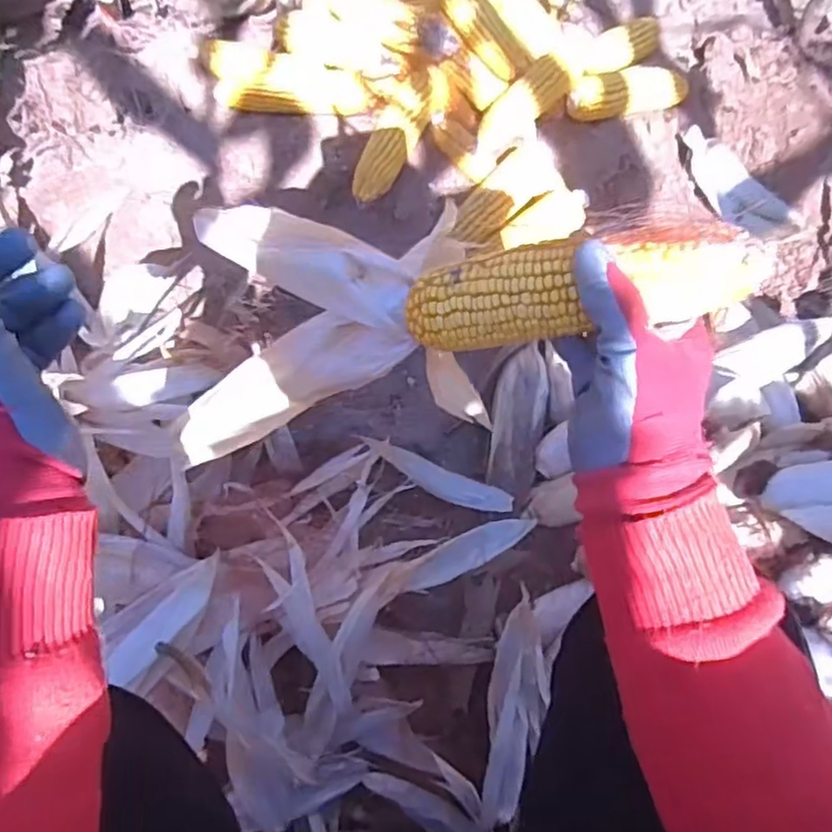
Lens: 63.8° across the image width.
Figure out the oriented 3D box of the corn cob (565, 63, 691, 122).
[{"bbox_3d":[0.269,-0.406,0.838,0.181,0.049,0.056,-21,69,-27],"label":"corn cob"}]

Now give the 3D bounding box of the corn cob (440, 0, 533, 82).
[{"bbox_3d":[0.073,-0.480,0.806,0.042,0.039,0.167,-37,87,-12],"label":"corn cob"}]

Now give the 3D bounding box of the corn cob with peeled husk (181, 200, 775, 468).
[{"bbox_3d":[-0.008,-0.072,0.394,0.367,0.093,0.137,-7,66,28],"label":"corn cob with peeled husk"}]

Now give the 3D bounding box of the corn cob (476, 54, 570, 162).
[{"bbox_3d":[0.127,-0.376,0.817,0.142,0.042,0.049,-43,72,15],"label":"corn cob"}]

